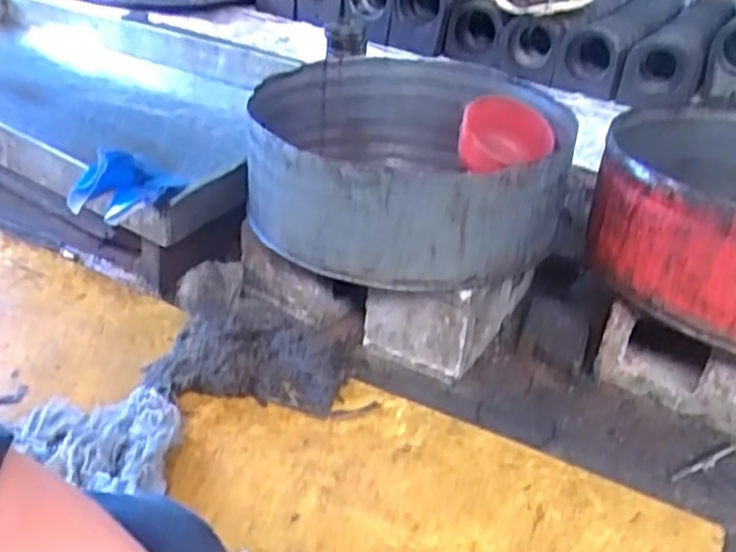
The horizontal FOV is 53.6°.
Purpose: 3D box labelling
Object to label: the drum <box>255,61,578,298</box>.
[{"bbox_3d":[0.053,-0.201,1.254,0.543,0.185,0.560,6,35,2],"label":"drum"}]

